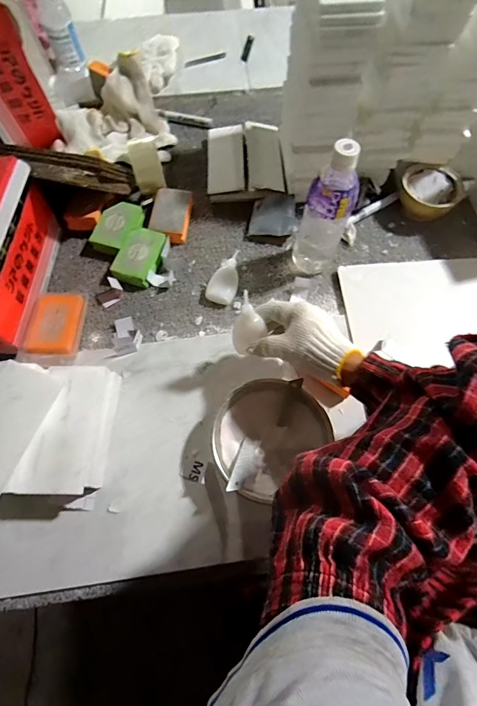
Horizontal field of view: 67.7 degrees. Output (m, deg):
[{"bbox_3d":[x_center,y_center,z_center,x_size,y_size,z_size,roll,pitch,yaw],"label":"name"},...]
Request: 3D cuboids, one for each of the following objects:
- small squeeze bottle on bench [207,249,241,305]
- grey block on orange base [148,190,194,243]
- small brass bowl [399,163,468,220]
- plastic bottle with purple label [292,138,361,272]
[{"bbox_3d":[-0.017,-0.126,0.583,0.044,0.034,0.101,19,68,7],"label":"small squeeze bottle on bench"},{"bbox_3d":[-0.117,-0.242,0.625,0.066,0.024,0.096,8,68,2],"label":"grey block on orange base"},{"bbox_3d":[0.331,-0.277,0.632,0.103,0.058,0.100,29,70,10],"label":"small brass bowl"},{"bbox_3d":[0.130,-0.205,0.518,0.075,0.208,0.074,13,68,4],"label":"plastic bottle with purple label"}]

